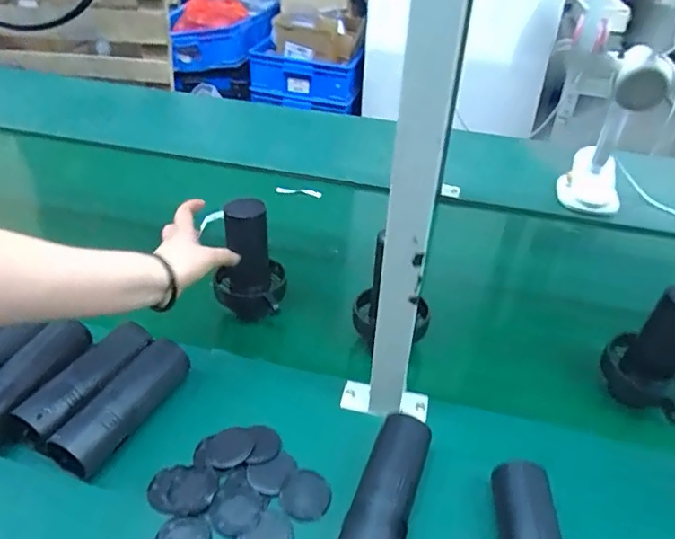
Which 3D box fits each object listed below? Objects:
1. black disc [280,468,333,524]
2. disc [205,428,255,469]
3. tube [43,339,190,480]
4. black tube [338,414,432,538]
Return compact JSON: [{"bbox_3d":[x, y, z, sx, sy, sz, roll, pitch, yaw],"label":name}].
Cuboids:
[{"bbox_3d":[-0.032,0.228,0.555,0.050,0.006,0.050,2,38,-1],"label":"black disc"},{"bbox_3d":[-0.115,0.190,0.586,0.052,0.006,0.044,-15,42,-22],"label":"disc"},{"bbox_3d":[-0.233,0.151,0.603,0.048,0.053,0.168,17,40,17],"label":"tube"},{"bbox_3d":[0.047,0.216,0.529,0.057,0.055,0.169,16,40,16],"label":"black tube"}]

